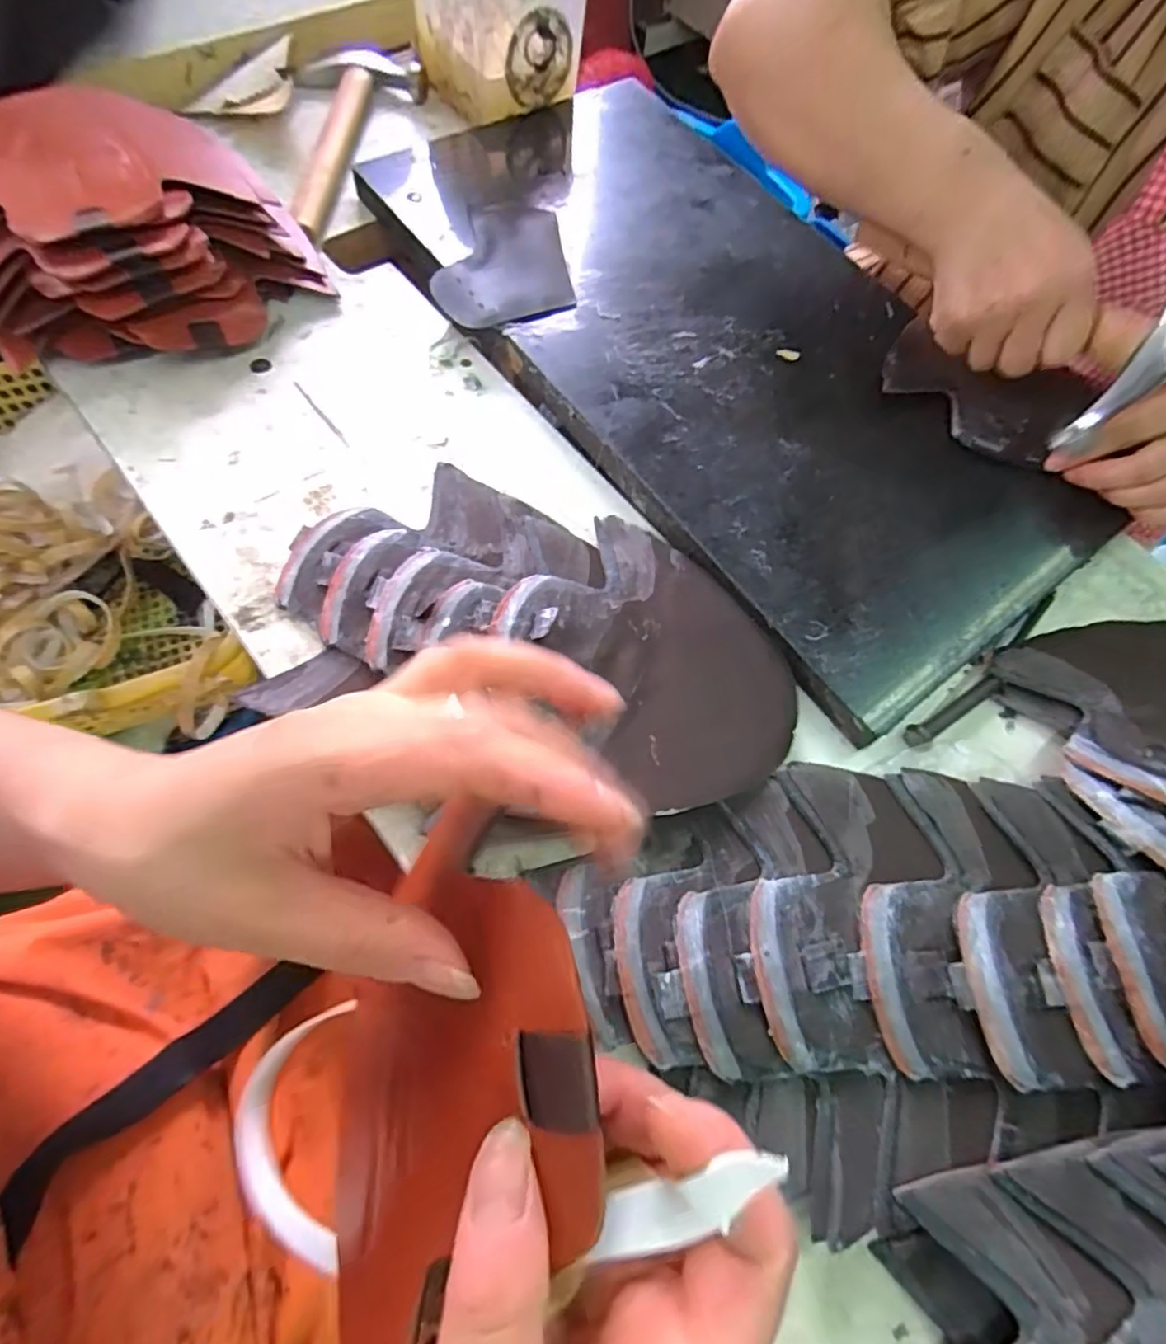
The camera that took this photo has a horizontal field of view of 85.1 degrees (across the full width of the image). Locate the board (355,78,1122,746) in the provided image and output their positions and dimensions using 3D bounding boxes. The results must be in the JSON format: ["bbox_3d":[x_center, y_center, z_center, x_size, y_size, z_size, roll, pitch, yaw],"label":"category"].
[{"bbox_3d":[0.110,-0.262,0.480,0.314,0.015,0.577,-33,72,-15],"label":"board"}]

